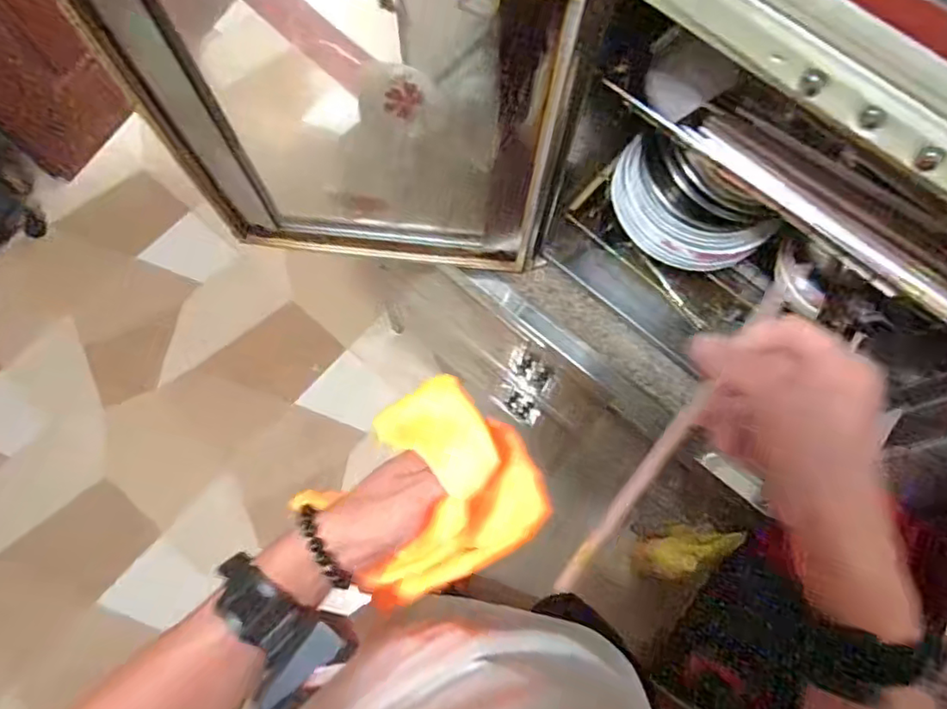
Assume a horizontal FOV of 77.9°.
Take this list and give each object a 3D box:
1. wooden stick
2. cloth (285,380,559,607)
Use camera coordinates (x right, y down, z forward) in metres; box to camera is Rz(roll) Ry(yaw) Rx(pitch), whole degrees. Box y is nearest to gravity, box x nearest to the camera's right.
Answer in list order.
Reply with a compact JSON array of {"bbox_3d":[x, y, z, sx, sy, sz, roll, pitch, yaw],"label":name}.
[{"bbox_3d":[0.119,0.054,0.359,0.012,0.010,0.224,34,97,9],"label":"wooden stick"},{"bbox_3d":[-0.039,0.106,0.437,0.162,0.129,0.131,-29,76,-10],"label":"cloth"}]

